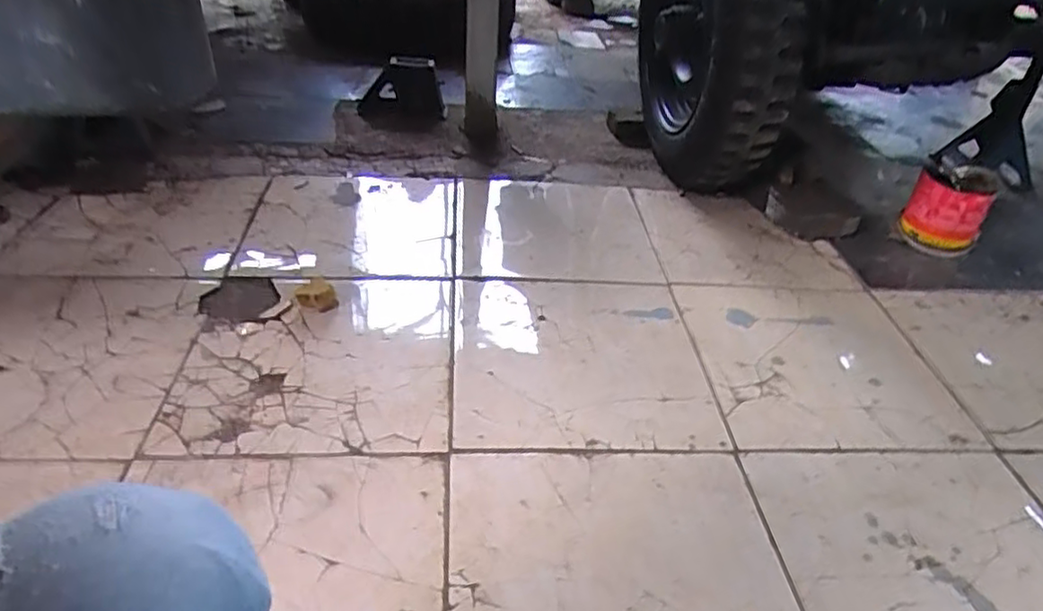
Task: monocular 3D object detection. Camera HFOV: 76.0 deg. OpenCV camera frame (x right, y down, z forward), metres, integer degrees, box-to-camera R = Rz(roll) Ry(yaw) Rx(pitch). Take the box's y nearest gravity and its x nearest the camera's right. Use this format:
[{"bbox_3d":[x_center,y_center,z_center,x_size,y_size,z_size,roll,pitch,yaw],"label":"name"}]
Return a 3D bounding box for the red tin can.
[{"bbox_3d":[0.928,-0.213,1.458,0.149,0.151,0.148,24,41,24],"label":"red tin can"}]

